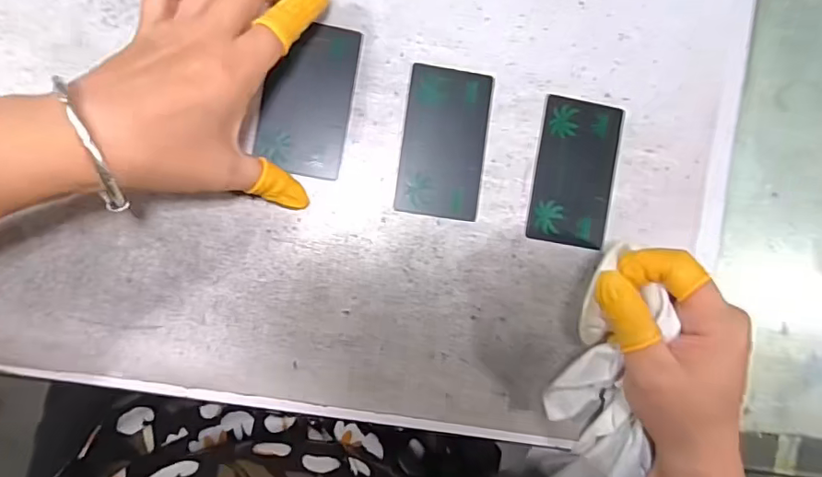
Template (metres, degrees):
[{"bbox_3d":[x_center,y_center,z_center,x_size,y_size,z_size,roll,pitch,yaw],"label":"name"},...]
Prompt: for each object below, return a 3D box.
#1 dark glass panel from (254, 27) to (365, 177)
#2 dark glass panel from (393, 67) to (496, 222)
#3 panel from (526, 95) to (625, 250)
[{"bbox_3d":[-0.058,-0.079,0.295,0.047,0.004,0.084,10,88,-7],"label":"dark glass panel"},{"bbox_3d":[0.020,-0.056,0.304,0.048,0.004,0.085,8,88,-7],"label":"dark glass panel"},{"bbox_3d":[0.099,-0.040,0.312,0.048,0.004,0.085,11,88,-7],"label":"panel"}]

